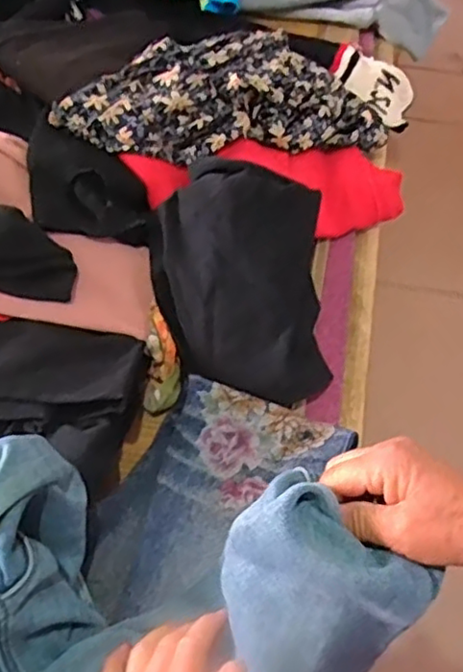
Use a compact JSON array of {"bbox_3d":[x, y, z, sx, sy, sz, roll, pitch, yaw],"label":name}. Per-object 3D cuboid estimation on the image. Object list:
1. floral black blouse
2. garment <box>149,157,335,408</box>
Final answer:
[{"bbox_3d":[-0.014,-0.292,0.765,0.371,0.050,0.189,-13,62,-23],"label":"floral black blouse"},{"bbox_3d":[0.007,-0.063,0.648,0.171,0.092,0.223,-5,62,-2],"label":"garment"}]

